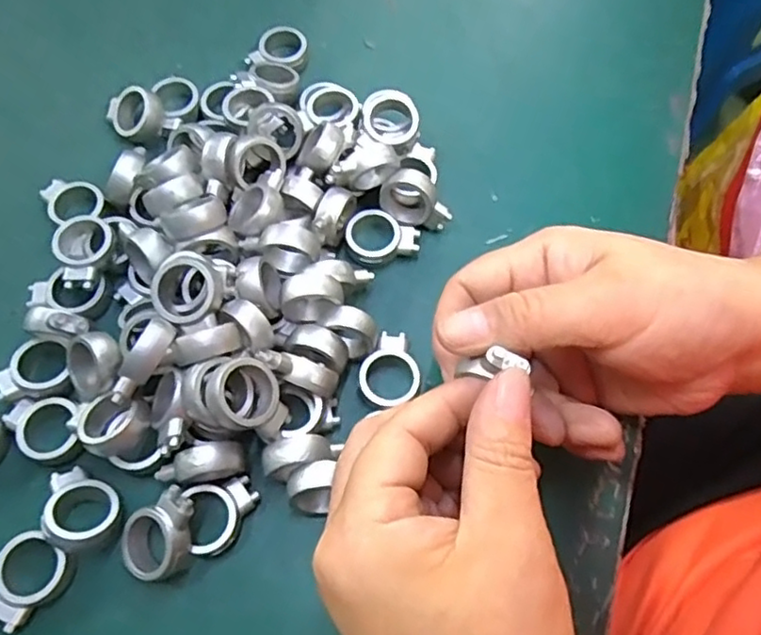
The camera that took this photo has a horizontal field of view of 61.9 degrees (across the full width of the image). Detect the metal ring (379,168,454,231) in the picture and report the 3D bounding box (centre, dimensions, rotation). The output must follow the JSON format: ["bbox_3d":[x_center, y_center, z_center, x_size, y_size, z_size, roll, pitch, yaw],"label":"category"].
[{"bbox_3d":[0.017,-0.055,0.296,0.034,0.021,0.015,14,66,4],"label":"metal ring"}]

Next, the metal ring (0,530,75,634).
[{"bbox_3d":[-0.130,0.096,0.231,0.026,0.011,0.032,25,67,9],"label":"metal ring"}]

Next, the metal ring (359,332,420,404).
[{"bbox_3d":[0.006,0.023,0.270,0.025,0.012,0.032,27,68,10],"label":"metal ring"}]

